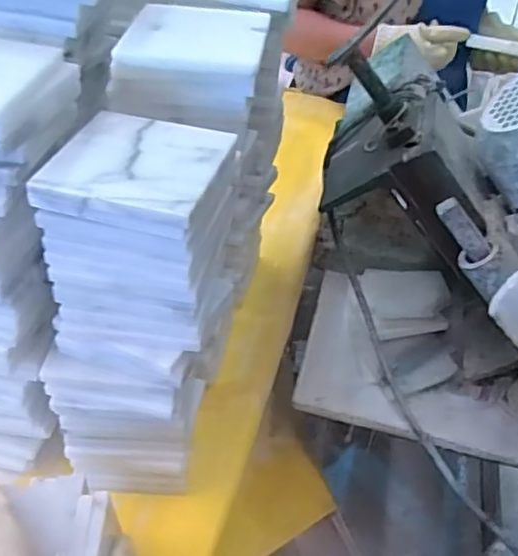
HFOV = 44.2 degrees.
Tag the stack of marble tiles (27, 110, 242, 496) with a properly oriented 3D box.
[{"bbox_3d":[-0.091,0.040,0.503,0.108,0.315,0.121,15,42,8],"label":"stack of marble tiles"}]

